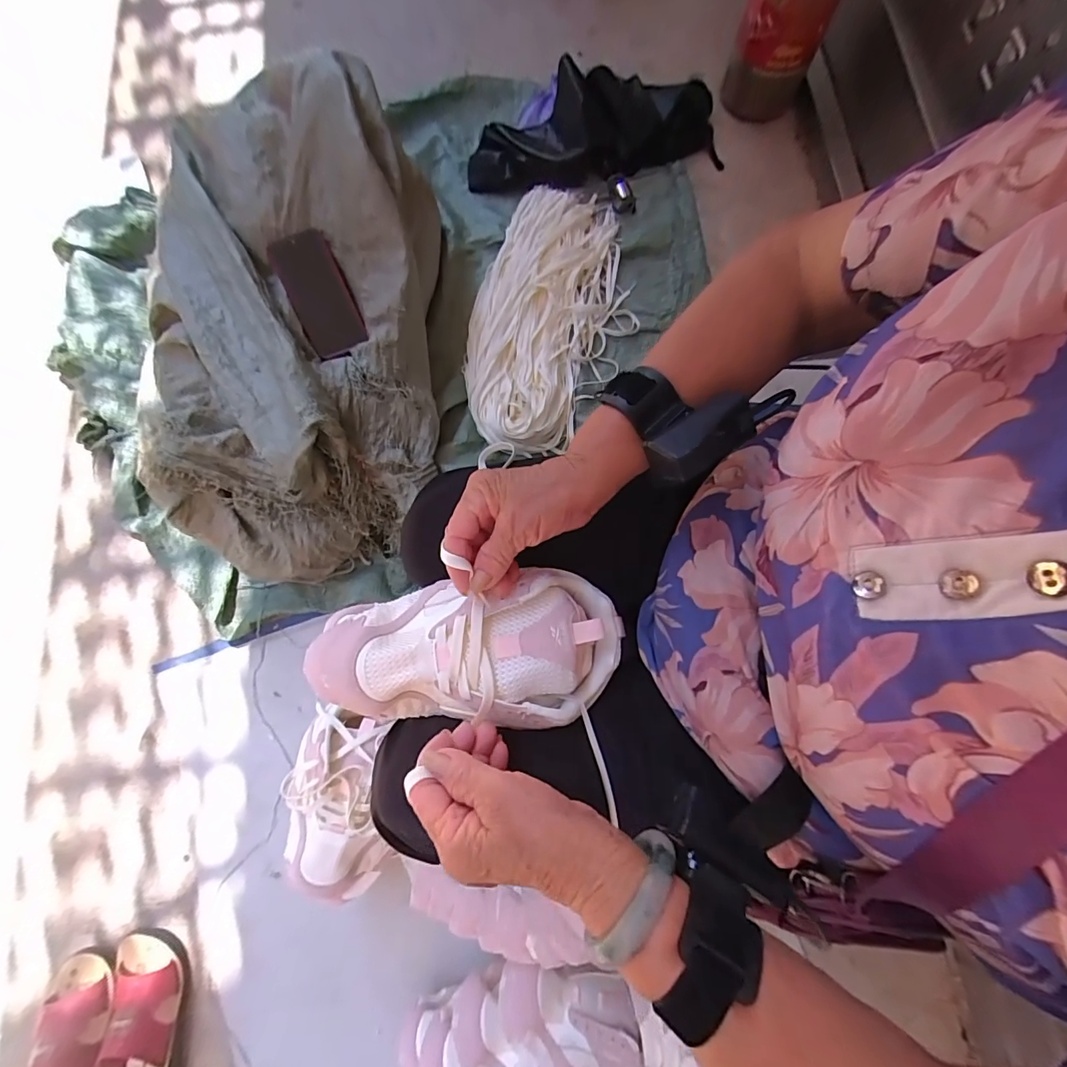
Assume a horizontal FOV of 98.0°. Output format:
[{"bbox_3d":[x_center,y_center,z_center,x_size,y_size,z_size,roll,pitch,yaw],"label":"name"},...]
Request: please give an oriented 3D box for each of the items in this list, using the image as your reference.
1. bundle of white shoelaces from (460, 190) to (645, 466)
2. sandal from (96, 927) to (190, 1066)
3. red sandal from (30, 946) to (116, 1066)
[{"bbox_3d":[0.037,-0.411,0.850,0.287,0.058,0.573,14,78,3],"label":"bundle of white shoelaces"},{"bbox_3d":[-0.523,0.670,0.616,0.097,0.077,0.230,-16,78,-4],"label":"sandal"},{"bbox_3d":[-0.597,0.689,0.612,0.081,0.077,0.225,-20,79,-5],"label":"red sandal"}]

